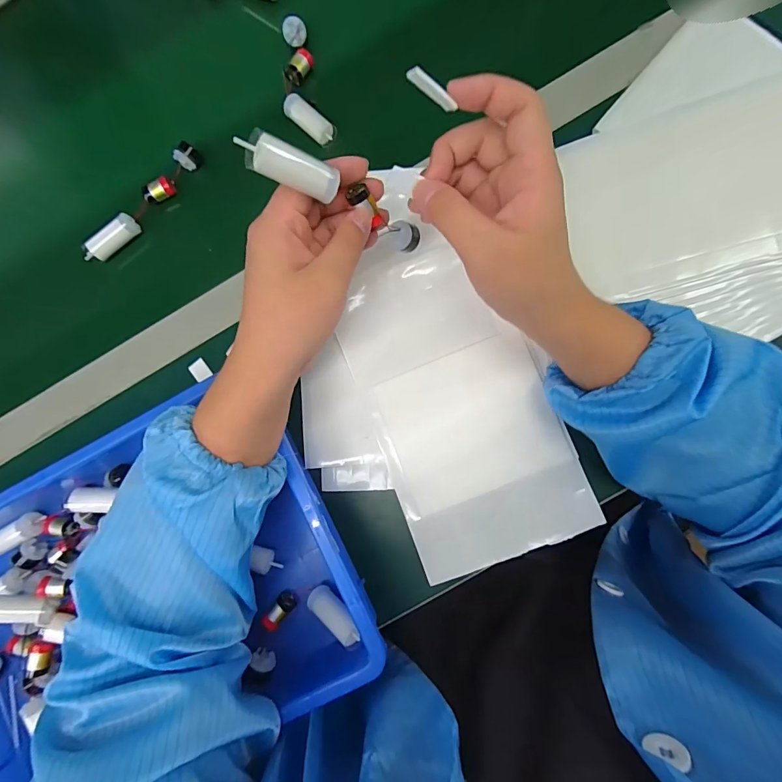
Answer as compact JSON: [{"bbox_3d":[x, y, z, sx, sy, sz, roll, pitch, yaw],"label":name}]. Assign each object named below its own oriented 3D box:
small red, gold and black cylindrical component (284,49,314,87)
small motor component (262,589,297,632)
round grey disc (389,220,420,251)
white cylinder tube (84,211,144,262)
[{"bbox_3d":[-0.088,-0.312,0.394,0.017,0.022,0.031,23,87,6],"label":"small red, gold and black cylindrical component"},{"bbox_3d":[-0.090,0.178,0.330,0.015,0.011,0.033,35,71,9],"label":"small motor component"},{"bbox_3d":[0.011,-0.118,0.306,0.019,0.008,0.025,-30,118,10],"label":"round grey disc"},{"bbox_3d":[-0.267,-0.145,0.388,0.016,0.020,0.056,44,89,7],"label":"white cylinder tube"}]

